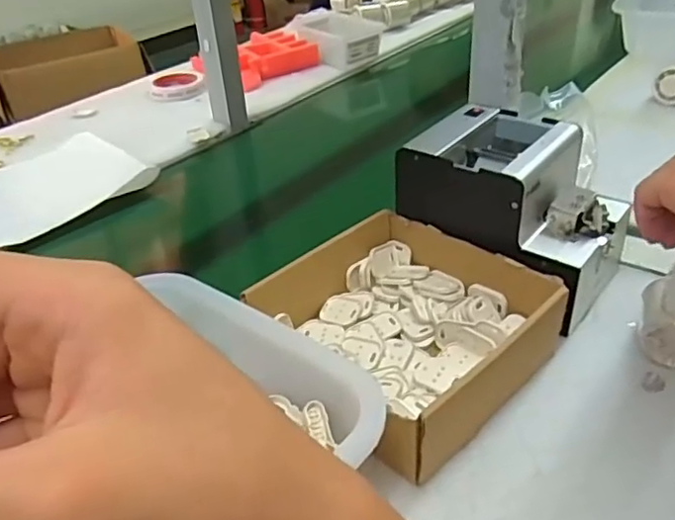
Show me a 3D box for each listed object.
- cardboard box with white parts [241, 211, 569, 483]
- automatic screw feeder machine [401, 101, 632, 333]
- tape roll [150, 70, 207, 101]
[{"bbox_3d":[0.045,0.049,0.526,0.188,0.066,0.224,-31,43,-33],"label":"cardboard box with white parts"},{"bbox_3d":[0.167,-0.054,0.575,0.176,0.119,0.136,26,45,36],"label":"automatic screw feeder machine"},{"bbox_3d":[-0.286,-0.315,1.114,0.094,0.026,0.094,-3,35,2],"label":"tape roll"}]

